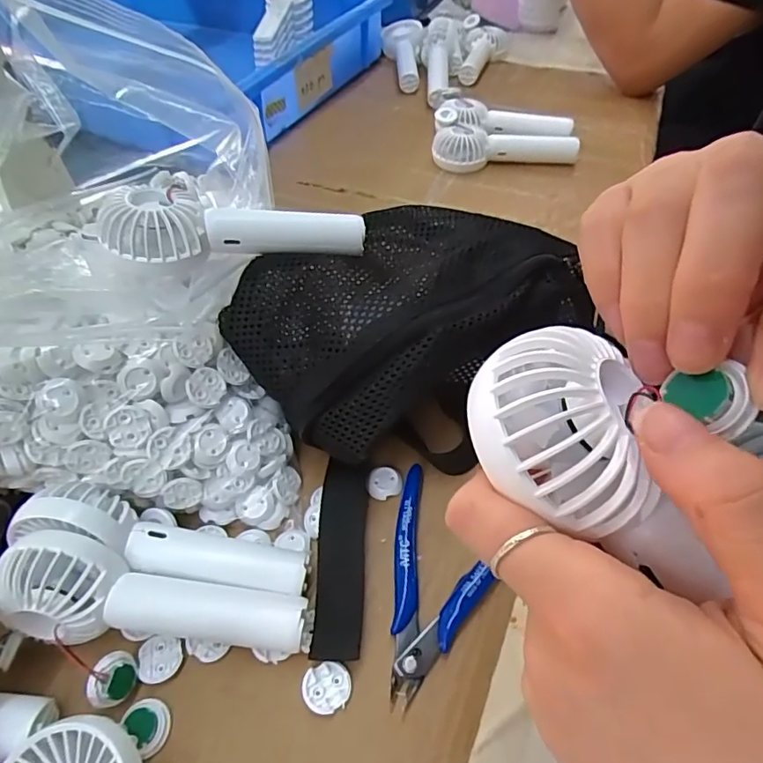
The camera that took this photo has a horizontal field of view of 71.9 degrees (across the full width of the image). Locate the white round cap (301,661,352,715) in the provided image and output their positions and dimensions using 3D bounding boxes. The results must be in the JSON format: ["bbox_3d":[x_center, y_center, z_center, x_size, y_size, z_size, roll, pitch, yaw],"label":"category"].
[{"bbox_3d":[-0.026,0.142,0.246,0.022,0.004,0.021,-4,51,-4],"label":"white round cap"}]

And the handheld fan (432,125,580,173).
[{"bbox_3d":[0.129,-0.242,0.547,0.147,0.032,0.040,-5,50,-2],"label":"handheld fan"}]

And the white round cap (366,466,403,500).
[{"bbox_3d":[0.001,0.060,0.314,0.020,0.004,0.019,0,51,0],"label":"white round cap"}]

